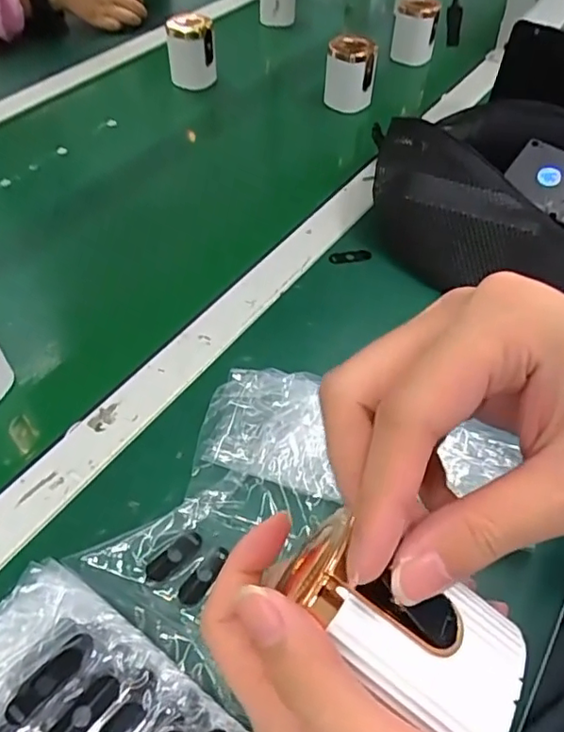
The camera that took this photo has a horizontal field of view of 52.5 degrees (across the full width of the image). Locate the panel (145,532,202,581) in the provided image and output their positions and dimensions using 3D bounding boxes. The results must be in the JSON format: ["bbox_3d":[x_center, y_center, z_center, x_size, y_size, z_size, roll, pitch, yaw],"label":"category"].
[{"bbox_3d":[-0.068,0.119,0.359,0.014,0.004,0.039,36,57,25],"label":"panel"}]

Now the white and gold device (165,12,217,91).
[{"bbox_3d":[-0.120,-0.412,0.762,0.060,0.087,0.053,-8,52,-8],"label":"white and gold device"}]

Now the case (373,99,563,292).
[{"bbox_3d":[0.223,-0.163,0.552,0.259,0.089,0.225,9,50,5],"label":"case"}]

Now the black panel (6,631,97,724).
[{"bbox_3d":[-0.116,0.156,0.287,0.016,0.004,0.047,27,56,18],"label":"black panel"}]

